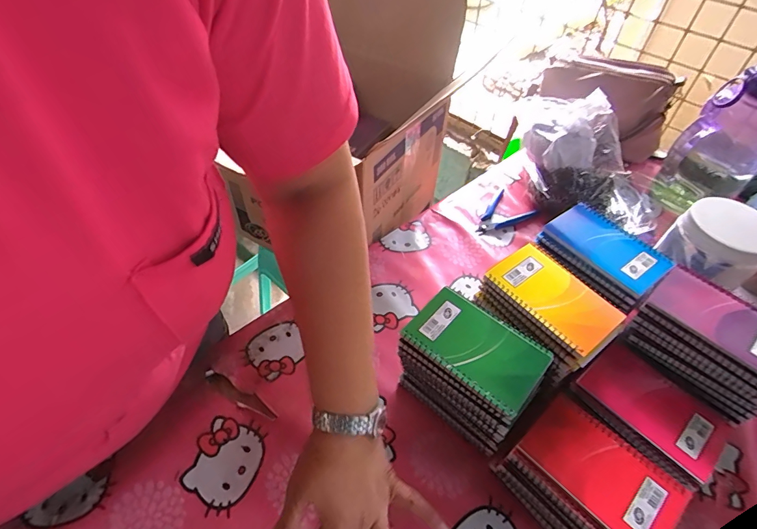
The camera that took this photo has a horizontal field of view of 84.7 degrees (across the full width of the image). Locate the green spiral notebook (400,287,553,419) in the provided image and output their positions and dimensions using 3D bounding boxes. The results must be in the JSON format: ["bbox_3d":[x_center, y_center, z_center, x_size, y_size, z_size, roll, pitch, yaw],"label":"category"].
[{"bbox_3d":[0.098,0.080,0.417,0.131,0.008,0.080,34,56,24],"label":"green spiral notebook"}]

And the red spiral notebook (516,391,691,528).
[{"bbox_3d":[0.209,0.193,0.390,0.081,0.010,0.129,-33,58,-28],"label":"red spiral notebook"}]

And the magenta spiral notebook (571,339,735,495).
[{"bbox_3d":[0.285,0.148,0.432,0.096,0.008,0.131,-27,55,-24],"label":"magenta spiral notebook"}]

